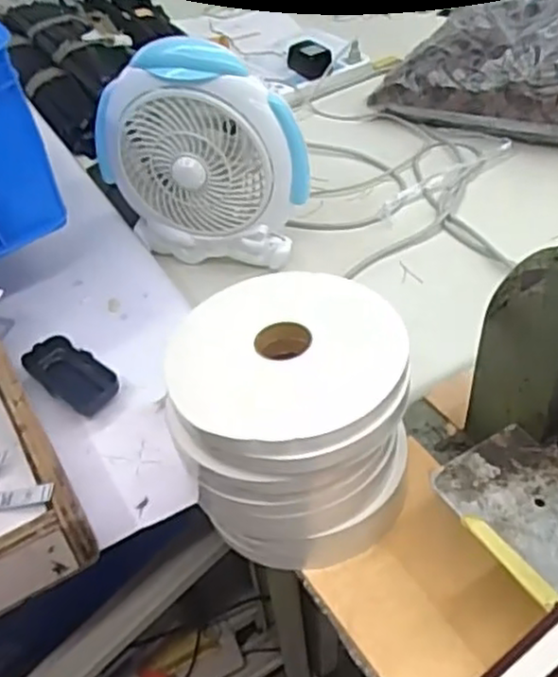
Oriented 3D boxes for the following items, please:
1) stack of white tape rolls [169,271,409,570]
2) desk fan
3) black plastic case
[{"bbox_3d":[0.012,0.069,0.539,0.163,0.172,0.153,0,45,6],"label":"stack of white tape rolls"},{"bbox_3d":[-0.089,-0.206,0.832,0.248,0.249,0.085,15,48,20],"label":"desk fan"},{"bbox_3d":[-0.202,0.034,0.697,0.103,0.020,0.050,29,54,30],"label":"black plastic case"}]

